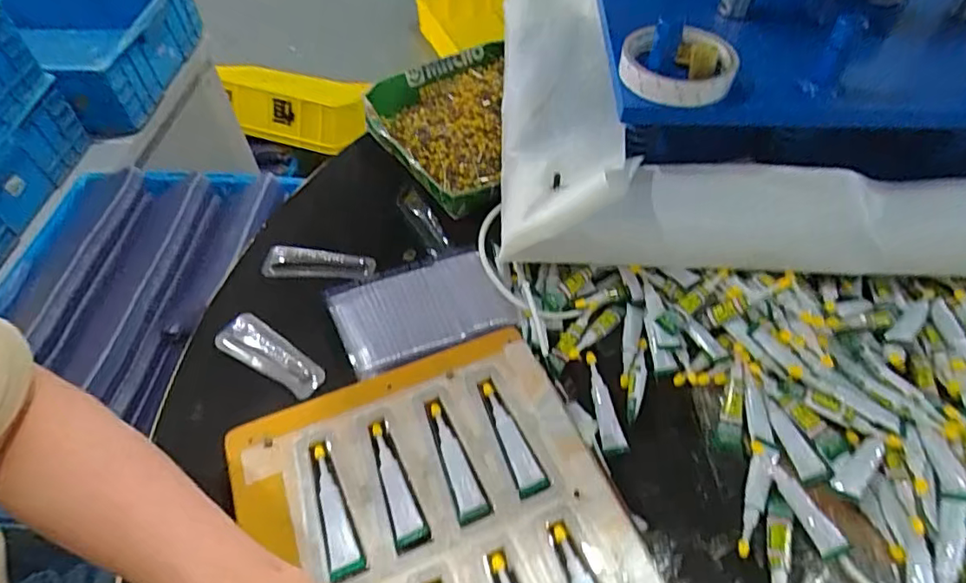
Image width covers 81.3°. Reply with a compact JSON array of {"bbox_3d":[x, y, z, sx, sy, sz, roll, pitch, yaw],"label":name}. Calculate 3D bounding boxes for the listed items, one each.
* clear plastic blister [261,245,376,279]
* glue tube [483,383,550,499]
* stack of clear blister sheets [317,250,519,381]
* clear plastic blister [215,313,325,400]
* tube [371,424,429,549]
[{"bbox_3d":[-0.154,-0.026,0.524,0.101,0.018,0.025,3,53,2],"label":"clear plastic blister"},{"bbox_3d":[0.020,0.101,0.393,0.018,0.006,0.085,-18,55,-13],"label":"glue tube"},{"bbox_3d":[-0.052,0.019,0.476,0.137,0.027,0.100,-19,55,-14],"label":"stack of clear blister sheets"},{"bbox_3d":[-0.175,0.052,0.464,0.100,0.011,0.034,28,58,19],"label":"clear plastic blister"},{"bbox_3d":[-0.059,0.125,0.372,0.019,0.004,0.083,-18,55,-13],"label":"tube"}]

